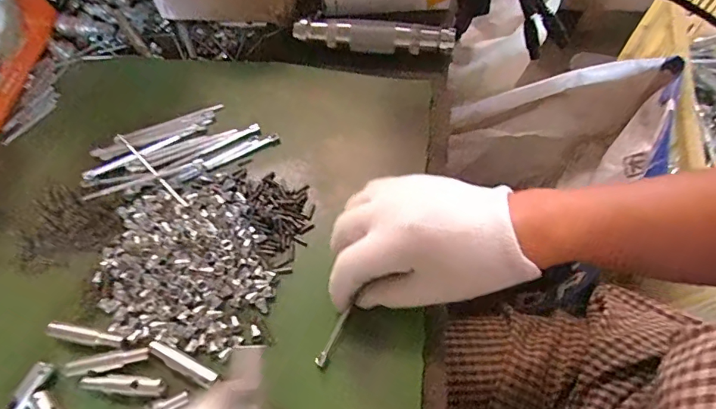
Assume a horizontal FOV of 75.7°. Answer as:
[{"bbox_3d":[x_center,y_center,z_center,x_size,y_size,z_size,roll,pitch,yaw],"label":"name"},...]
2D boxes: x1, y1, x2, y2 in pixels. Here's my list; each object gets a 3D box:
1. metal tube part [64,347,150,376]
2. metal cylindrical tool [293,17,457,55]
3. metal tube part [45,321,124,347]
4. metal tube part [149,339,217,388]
[{"bbox_3d":[-0.160,0.100,0.293,0.051,0.004,0.011,-12,63,-5],"label":"metal tube part"},{"bbox_3d":[0.014,-0.147,0.407,0.138,0.025,0.020,7,63,5],"label":"metal cylindrical tool"},{"bbox_3d":[-0.180,0.086,0.302,0.051,0.006,0.009,10,64,7],"label":"metal tube part"},{"bbox_3d":[-0.112,0.100,0.293,0.051,0.005,0.010,24,66,13],"label":"metal tube part"}]

